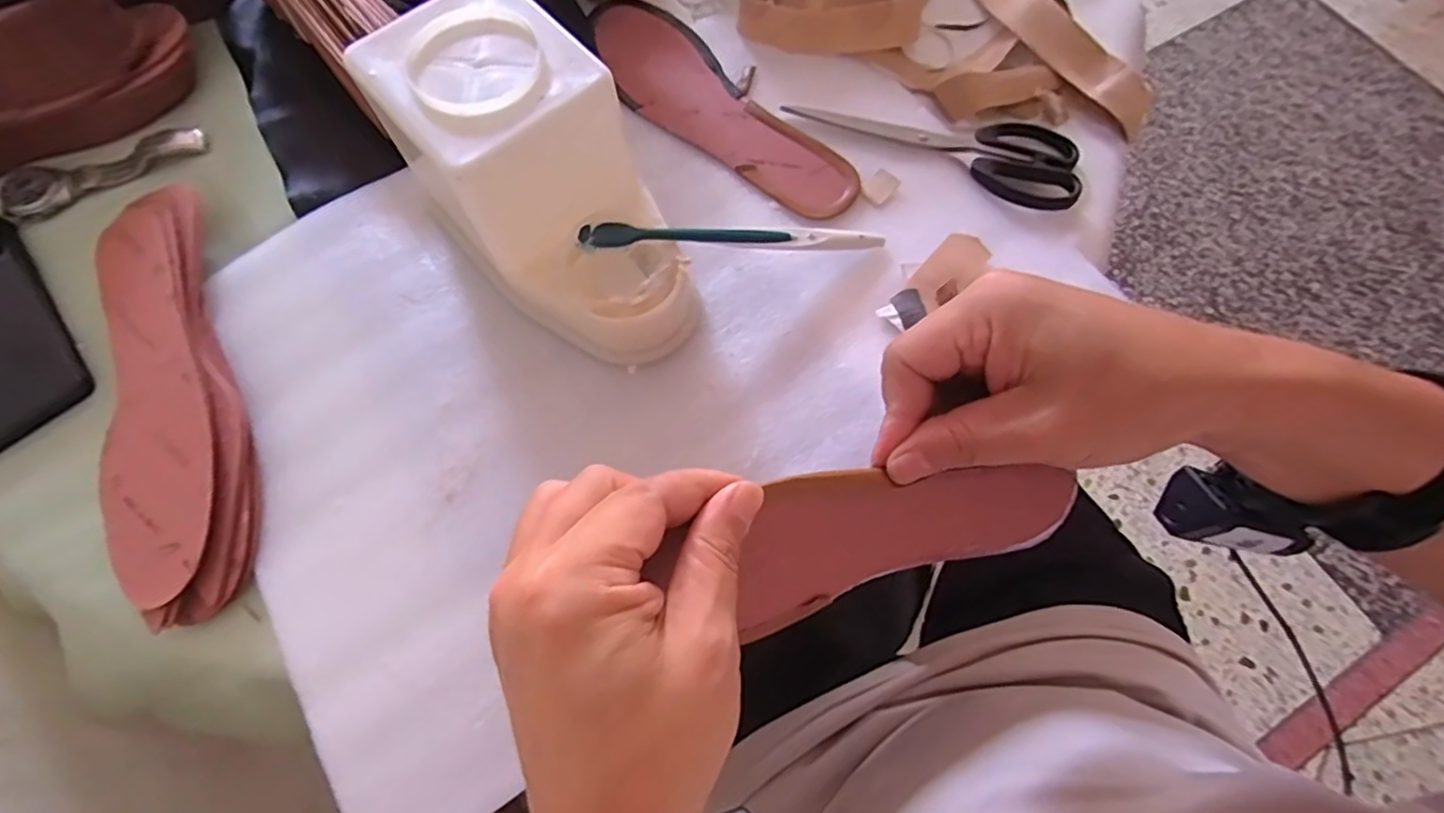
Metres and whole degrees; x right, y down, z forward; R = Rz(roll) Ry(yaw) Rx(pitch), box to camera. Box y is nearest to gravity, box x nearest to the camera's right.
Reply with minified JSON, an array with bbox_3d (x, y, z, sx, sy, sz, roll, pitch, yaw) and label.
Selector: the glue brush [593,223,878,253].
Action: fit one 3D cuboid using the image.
[{"bbox_3d":[0.015,-0.098,0.373,0.181,0.011,0.012,-3,68,-19],"label":"glue brush"}]

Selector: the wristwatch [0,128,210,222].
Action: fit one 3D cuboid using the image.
[{"bbox_3d":[-0.441,-0.171,0.453,0.134,0.010,0.035,-26,70,-8],"label":"wristwatch"}]

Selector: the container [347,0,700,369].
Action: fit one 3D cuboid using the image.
[{"bbox_3d":[-0.098,-0.119,0.354,0.102,0.114,0.189,-36,72,-12],"label":"container"}]

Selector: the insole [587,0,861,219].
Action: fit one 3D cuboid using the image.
[{"bbox_3d":[-0.004,-0.217,0.451,0.249,0.007,0.076,40,75,15],"label":"insole"}]

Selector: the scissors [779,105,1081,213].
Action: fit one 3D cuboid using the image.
[{"bbox_3d":[0.150,-0.190,0.440,0.195,0.013,0.075,25,71,11],"label":"scissors"}]

